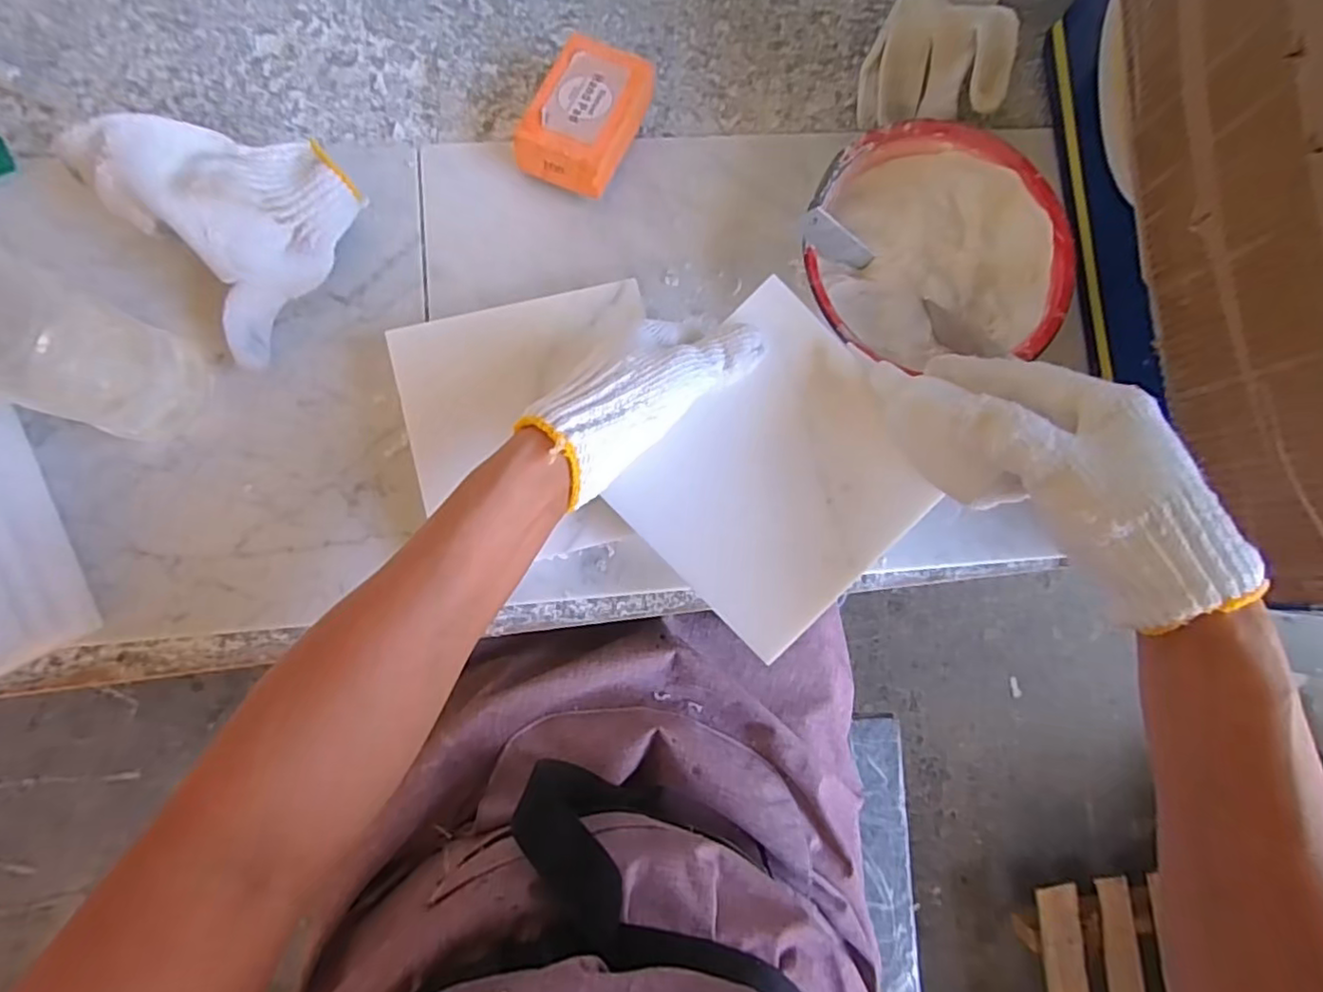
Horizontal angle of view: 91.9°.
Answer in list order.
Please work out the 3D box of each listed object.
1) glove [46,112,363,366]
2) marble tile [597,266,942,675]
[{"bbox_3d":[-0.240,-0.162,0.377,0.119,0.079,0.125,-35,88,-8],"label":"glove"},{"bbox_3d":[0.061,-0.011,0.353,0.148,0.012,0.145,-44,90,5],"label":"marble tile"}]

